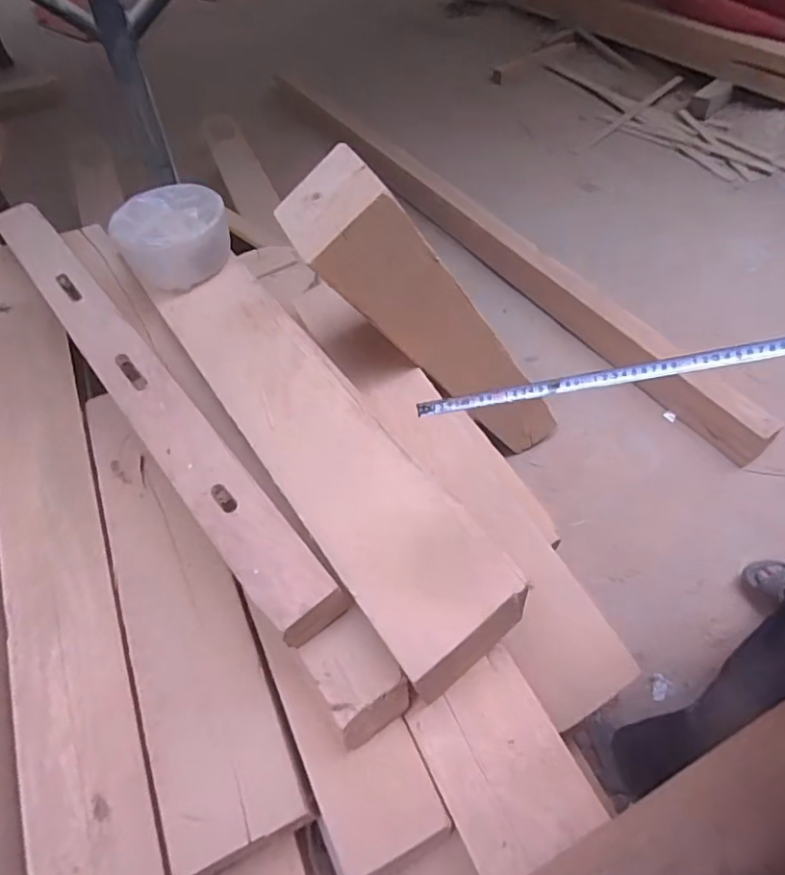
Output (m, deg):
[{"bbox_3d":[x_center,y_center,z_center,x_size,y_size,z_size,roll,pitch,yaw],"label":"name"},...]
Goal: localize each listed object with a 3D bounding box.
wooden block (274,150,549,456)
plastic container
[{"bbox_3d":[0.131,-0.195,1.162,0.170,0.965,0.164,-44,59,8],"label":"wooden block"},{"bbox_3d":[-0.342,-0.317,0.865,0.150,0.098,0.154,0,52,0],"label":"plastic container"}]

